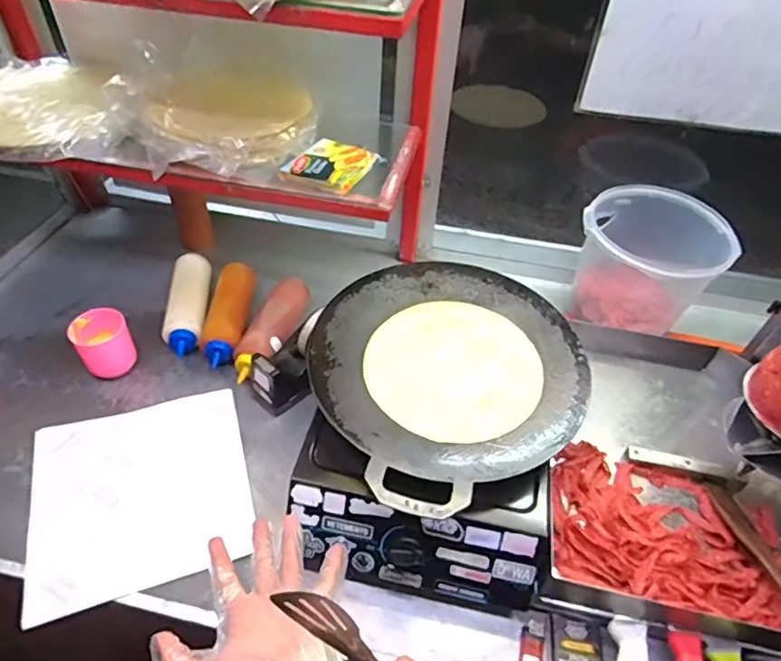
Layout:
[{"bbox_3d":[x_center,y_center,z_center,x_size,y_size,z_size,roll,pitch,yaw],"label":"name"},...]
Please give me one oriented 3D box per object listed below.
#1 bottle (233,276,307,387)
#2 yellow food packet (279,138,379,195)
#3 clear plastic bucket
[{"bbox_3d":[-0.180,-0.006,0.822,0.058,0.061,0.182,17,48,14],"label":"bottle"},{"bbox_3d":[-0.078,-0.220,0.709,0.092,0.018,0.098,19,49,16],"label":"yellow food packet"},{"bbox_3d":[0.390,-0.106,0.821,0.198,0.162,0.201,1,46,-1],"label":"clear plastic bucket"}]

